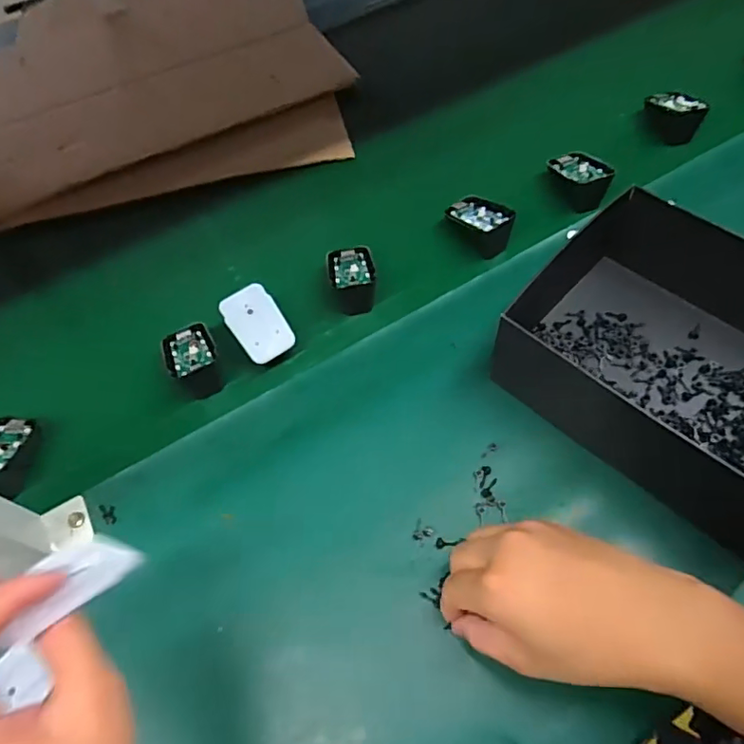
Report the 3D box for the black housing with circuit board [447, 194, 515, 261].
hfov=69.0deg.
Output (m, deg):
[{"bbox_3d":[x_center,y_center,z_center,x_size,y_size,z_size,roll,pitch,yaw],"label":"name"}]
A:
[{"bbox_3d":[0.109,-0.150,0.538,0.043,0.035,0.070,-35,63,-15],"label":"black housing with circuit board"}]

